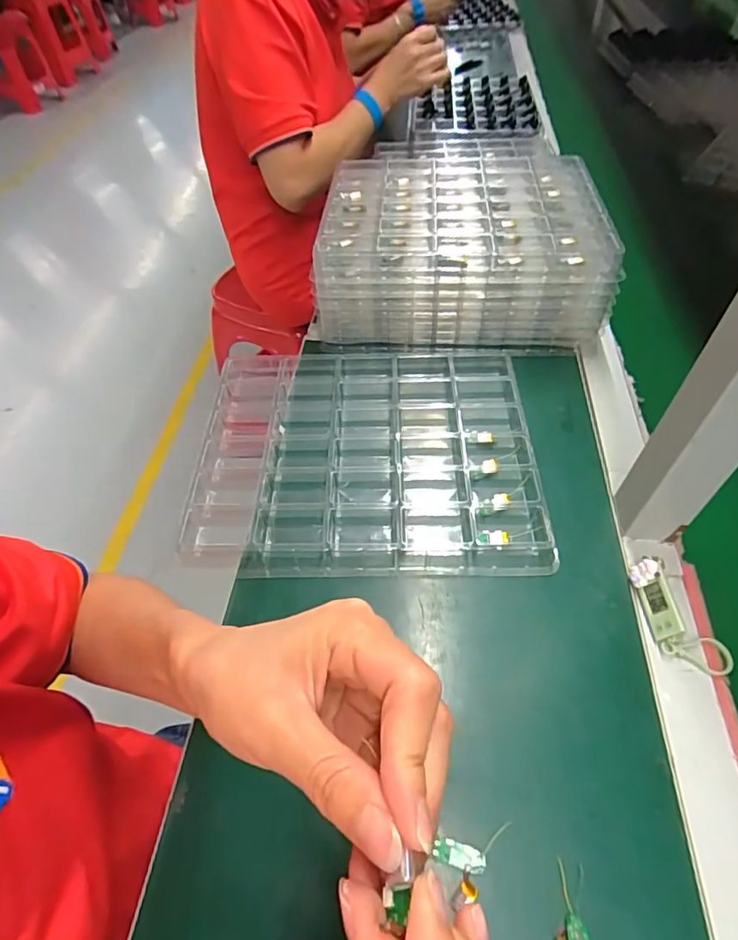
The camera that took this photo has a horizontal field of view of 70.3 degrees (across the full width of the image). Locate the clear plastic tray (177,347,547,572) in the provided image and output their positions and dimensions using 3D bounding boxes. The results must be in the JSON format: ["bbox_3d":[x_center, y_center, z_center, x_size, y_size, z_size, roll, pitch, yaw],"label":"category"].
[{"bbox_3d":[-0.004,-0.019,0.483,0.297,0.031,0.254,-3,51,0],"label":"clear plastic tray"}]

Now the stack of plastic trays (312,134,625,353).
[{"bbox_3d":[0.098,-0.258,0.608,0.291,0.106,0.243,1,51,3],"label":"stack of plastic trays"}]

